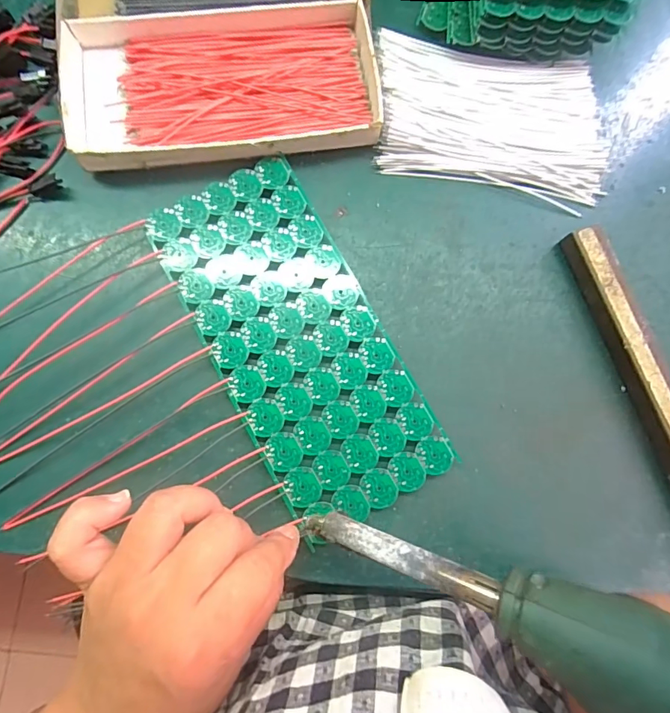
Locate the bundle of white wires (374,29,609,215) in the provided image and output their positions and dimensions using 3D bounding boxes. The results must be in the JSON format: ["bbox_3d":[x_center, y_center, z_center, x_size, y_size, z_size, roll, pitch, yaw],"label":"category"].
[{"bbox_3d":[0.103,-0.158,0.292,0.148,0.014,0.099,7,83,-2],"label":"bundle of white wires"}]

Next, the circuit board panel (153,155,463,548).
[{"bbox_3d":[-0.023,-0.011,0.265,0.094,0.011,0.212,-28,85,-6],"label":"circuit board panel"}]

